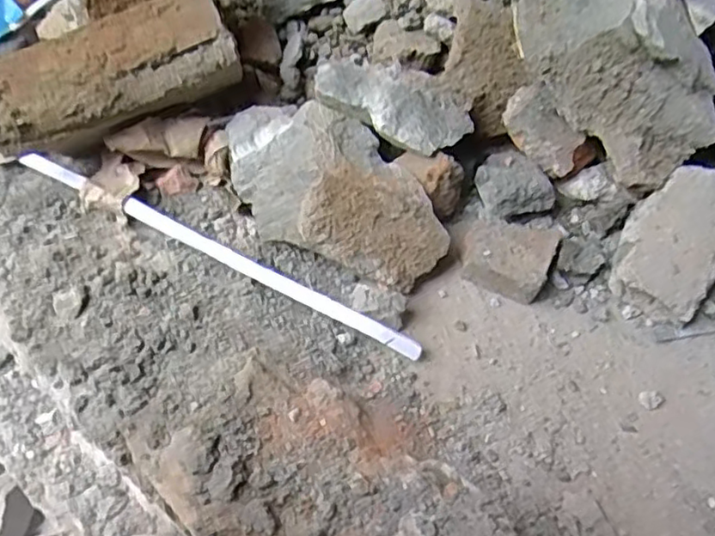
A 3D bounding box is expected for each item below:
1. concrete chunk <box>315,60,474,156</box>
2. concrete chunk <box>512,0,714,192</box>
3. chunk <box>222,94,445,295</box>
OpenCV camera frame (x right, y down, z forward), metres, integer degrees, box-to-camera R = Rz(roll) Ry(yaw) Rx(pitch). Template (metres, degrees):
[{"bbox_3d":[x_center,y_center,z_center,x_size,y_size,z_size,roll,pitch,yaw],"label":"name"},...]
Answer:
[{"bbox_3d":[0.033,-0.140,0.557,0.131,0.042,0.059,19,60,10],"label":"concrete chunk"},{"bbox_3d":[0.216,-0.162,0.536,0.178,0.104,0.120,27,62,15],"label":"concrete chunk"},{"bbox_3d":[-0.022,-0.071,0.556,0.210,0.059,0.127,16,60,8],"label":"chunk"}]

